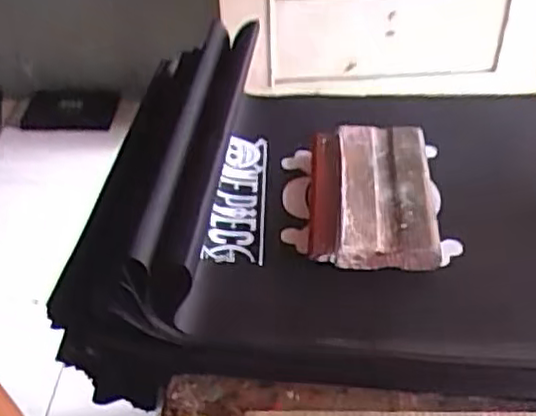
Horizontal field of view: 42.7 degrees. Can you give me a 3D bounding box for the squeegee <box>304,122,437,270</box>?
[{"bbox_3d":[0.102,-0.016,0.660,0.120,0.039,0.194,1,42,4],"label":"squeegee"}]

